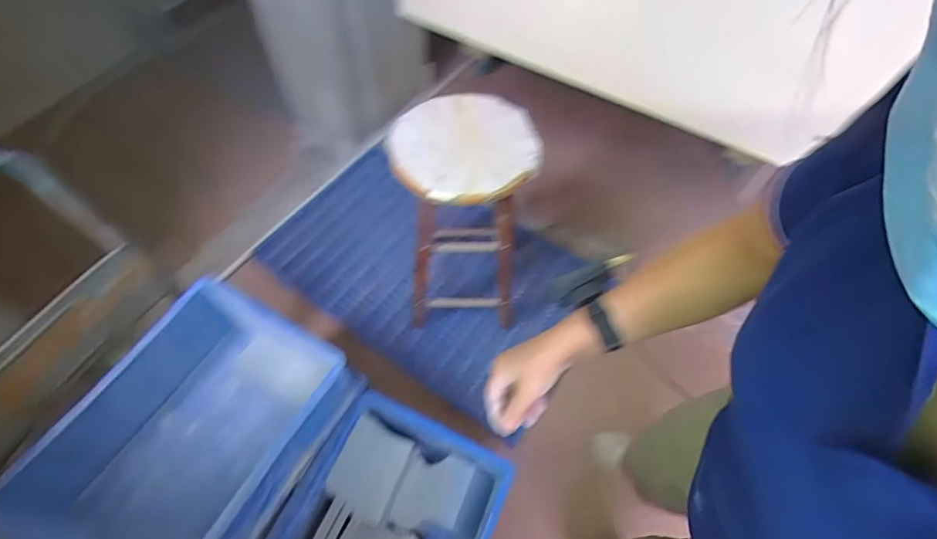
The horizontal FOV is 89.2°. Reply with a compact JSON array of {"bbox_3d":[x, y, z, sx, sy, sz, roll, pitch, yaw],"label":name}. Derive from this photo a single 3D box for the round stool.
[{"bbox_3d":[-0.015,-0.101,1.172,0.297,0.601,0.278,-2,58,-3],"label":"round stool"}]

